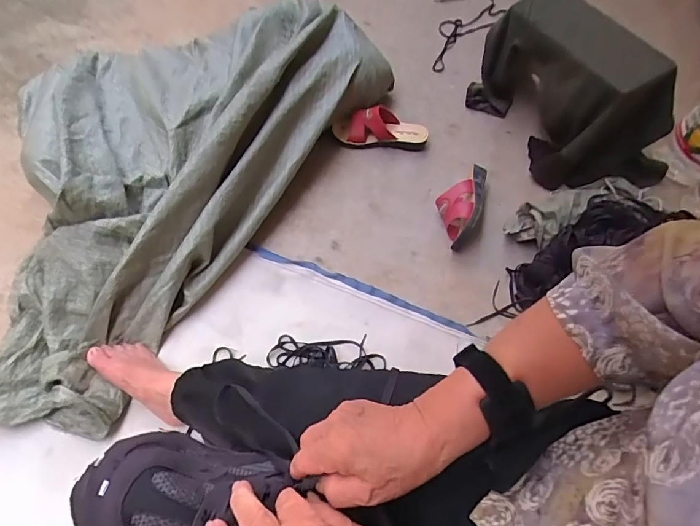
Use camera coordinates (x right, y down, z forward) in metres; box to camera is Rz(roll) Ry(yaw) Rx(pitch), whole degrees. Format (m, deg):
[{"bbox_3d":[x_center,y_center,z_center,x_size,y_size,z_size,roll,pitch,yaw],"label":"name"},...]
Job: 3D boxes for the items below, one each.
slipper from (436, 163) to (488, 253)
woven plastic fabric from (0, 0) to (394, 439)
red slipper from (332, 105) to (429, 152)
[{"bbox_3d":[0.242,-0.131,0.961,0.093,0.085,0.214,21,60,9],"label":"slipper"},{"bbox_3d":[-0.383,-0.233,0.920,0.527,0.209,1.102,29,62,8],"label":"woven plastic fabric"},{"bbox_3d":[0.076,-0.330,1.066,0.234,0.074,0.081,0,59,-3],"label":"red slipper"}]

